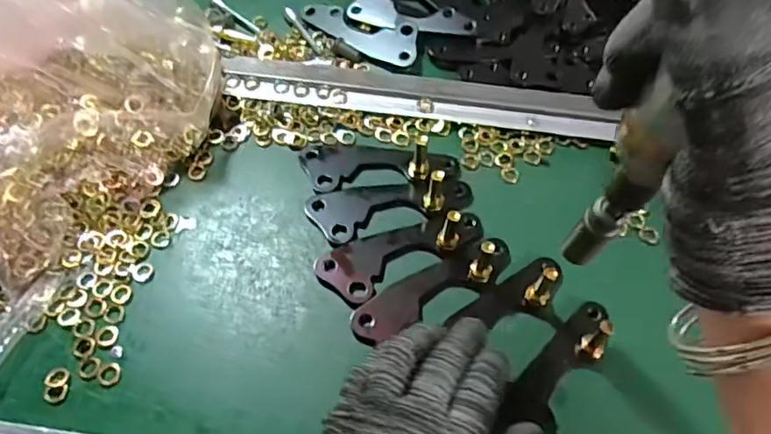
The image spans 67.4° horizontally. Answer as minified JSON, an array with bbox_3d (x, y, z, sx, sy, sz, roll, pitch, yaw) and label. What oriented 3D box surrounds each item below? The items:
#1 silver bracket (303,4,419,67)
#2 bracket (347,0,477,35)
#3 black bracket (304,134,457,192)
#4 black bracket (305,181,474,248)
[{"bbox_3d":[-0.021,-0.151,0.470,0.102,0.007,0.039,20,69,13],"label":"silver bracket"},{"bbox_3d":[0.022,-0.166,0.472,0.104,0.007,0.036,19,67,14],"label":"bracket"},{"bbox_3d":[-0.003,-0.045,0.397,0.109,0.034,0.038,-3,59,-2],"label":"black bracket"},{"bbox_3d":[0.004,-0.007,0.391,0.112,0.004,0.040,-9,59,-6],"label":"black bracket"}]

